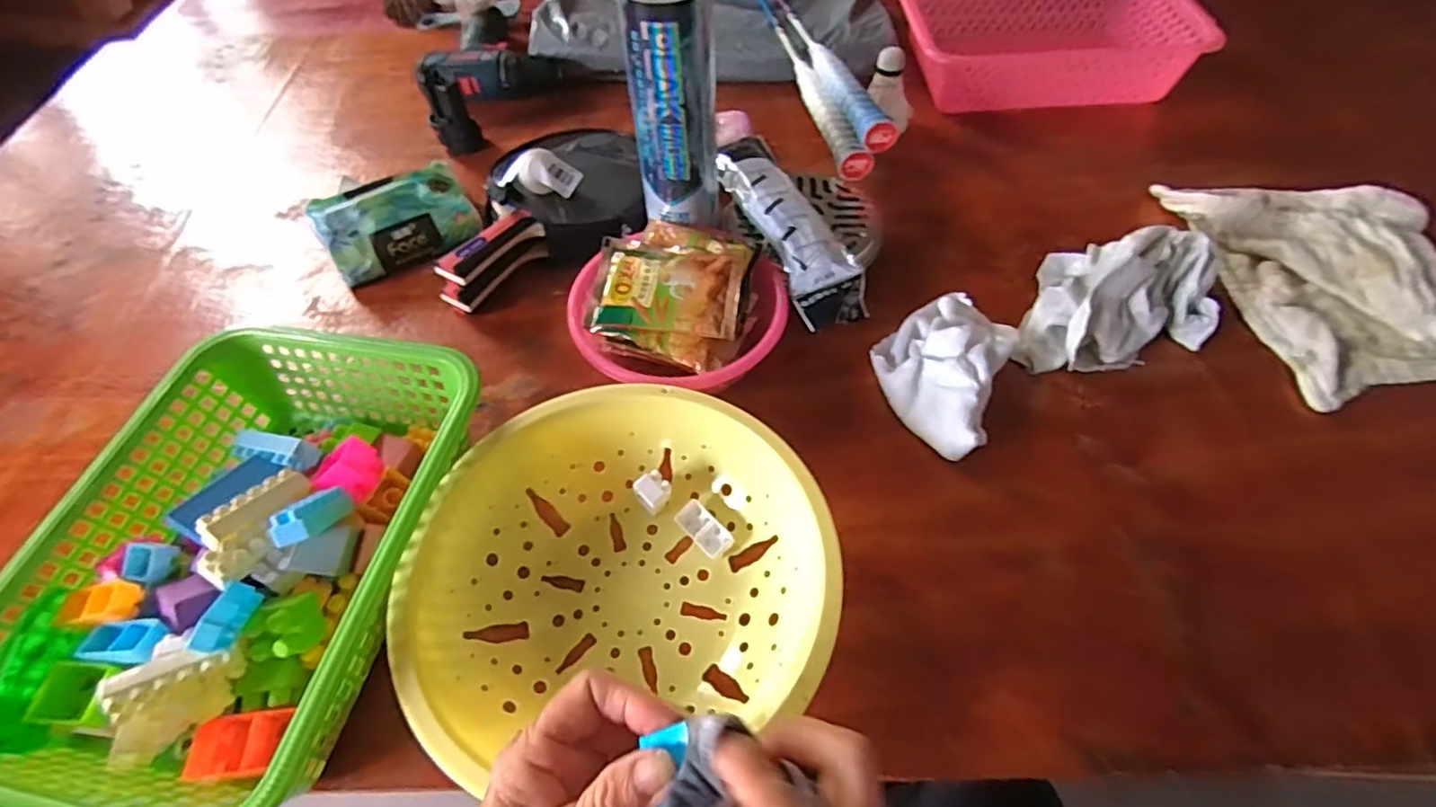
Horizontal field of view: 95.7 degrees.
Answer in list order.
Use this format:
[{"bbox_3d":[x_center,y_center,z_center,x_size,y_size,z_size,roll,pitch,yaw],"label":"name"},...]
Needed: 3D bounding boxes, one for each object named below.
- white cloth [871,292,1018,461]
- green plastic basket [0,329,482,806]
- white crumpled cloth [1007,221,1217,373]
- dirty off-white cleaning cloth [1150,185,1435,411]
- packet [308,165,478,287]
[{"bbox_3d":[0.174,-0.040,0.507,0.097,0.045,0.163,20,57,17],"label":"white cloth"},{"bbox_3d":[-0.288,0.096,0.410,0.218,0.084,0.293,7,54,8],"label":"green plastic basket"},{"bbox_3d":[0.326,-0.081,0.518,0.129,0.063,0.135,22,58,18],"label":"white crumpled cloth"},{"bbox_3d":[0.525,-0.119,0.551,0.188,0.031,0.233,-9,54,-4],"label":"dirty off-white cleaning cloth"},{"bbox_3d":[-0.299,-0.171,0.610,0.133,0.061,0.076,-26,57,-15],"label":"packet"}]

